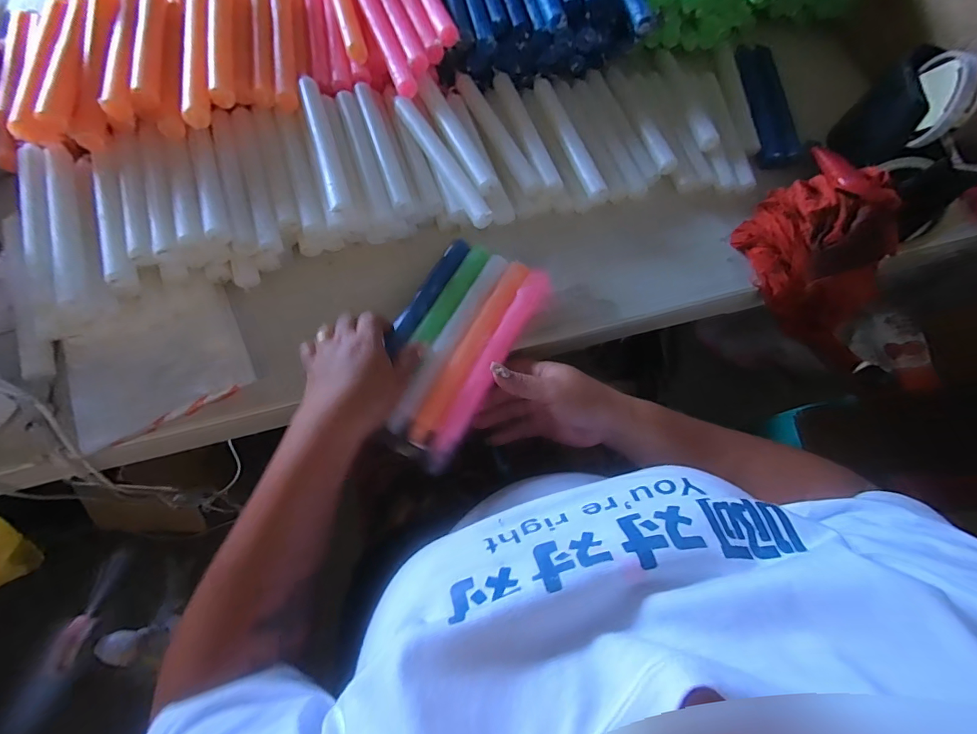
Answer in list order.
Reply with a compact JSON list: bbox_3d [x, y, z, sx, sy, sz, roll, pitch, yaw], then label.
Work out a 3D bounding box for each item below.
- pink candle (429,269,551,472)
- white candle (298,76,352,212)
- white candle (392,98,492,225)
[{"bbox_3d":[0.002,-0.002,0.412,0.027,0.030,0.216,28,71,9],"label":"pink candle"},{"bbox_3d":[-0.171,-0.233,0.444,0.022,0.025,0.196,-18,71,-7],"label":"white candle"},{"bbox_3d":[-0.050,-0.225,0.457,0.023,0.021,0.197,-27,72,-10],"label":"white candle"}]

